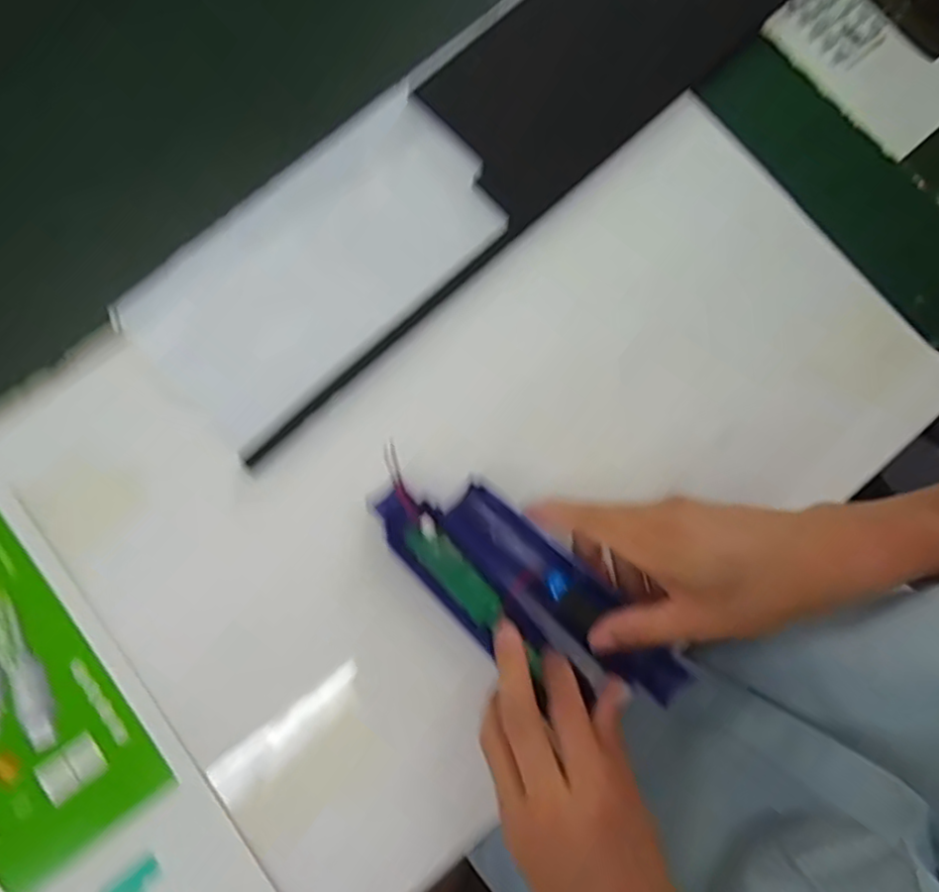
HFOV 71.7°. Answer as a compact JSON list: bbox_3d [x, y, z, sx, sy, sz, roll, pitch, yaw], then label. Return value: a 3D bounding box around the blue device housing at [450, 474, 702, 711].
[{"bbox_3d":[0.057,0.085,0.382,0.164,0.009,0.035,41,82,11],"label":"blue device housing"}]

